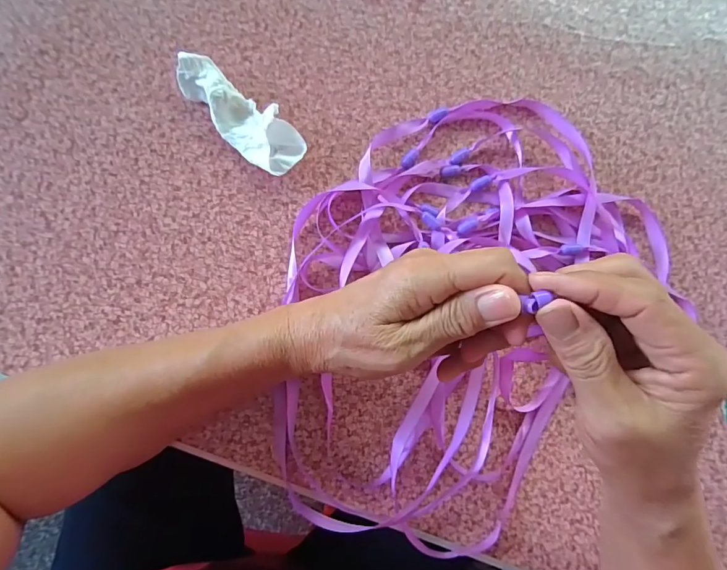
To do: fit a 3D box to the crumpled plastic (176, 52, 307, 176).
[{"bbox_3d":[-0.091,-0.123,0.303,0.104,0.023,0.036,41,81,1],"label":"crumpled plastic"}]

